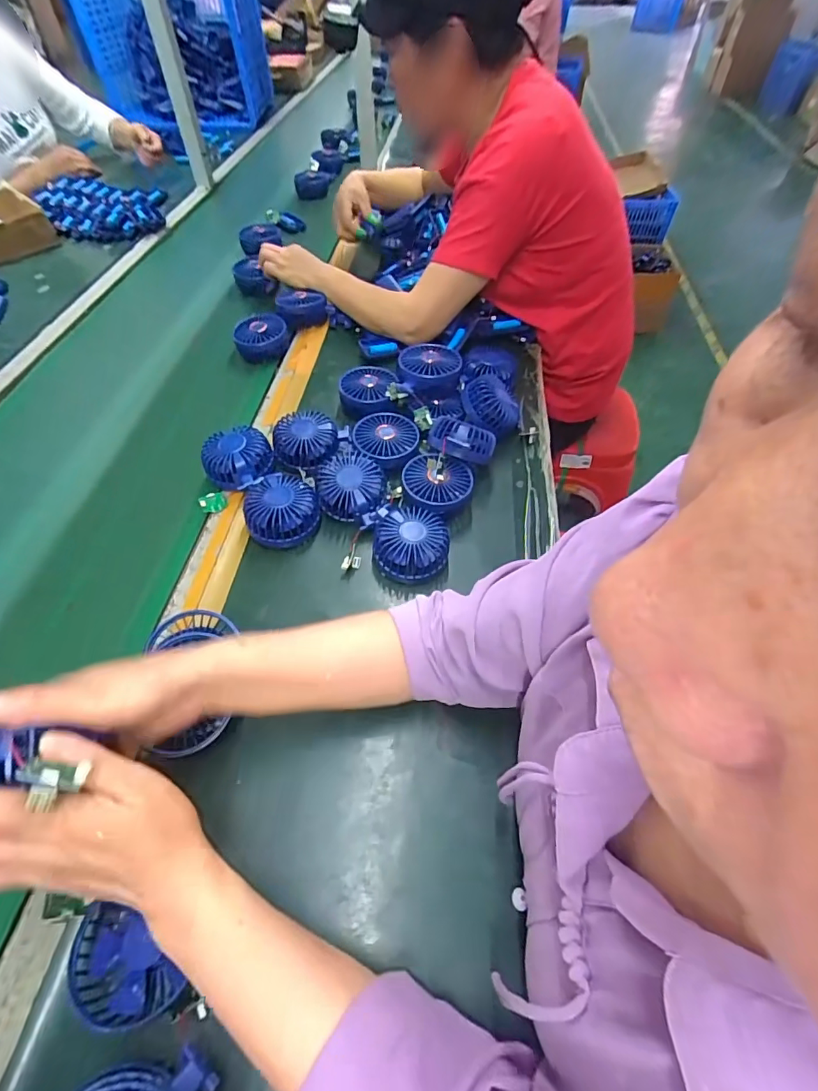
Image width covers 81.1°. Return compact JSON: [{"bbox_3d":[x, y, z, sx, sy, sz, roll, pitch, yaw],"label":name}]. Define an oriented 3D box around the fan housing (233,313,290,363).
[{"bbox_3d":[-0.250,-0.357,0.808,0.086,0.034,0.100,-14,54,-11],"label":"fan housing"}]

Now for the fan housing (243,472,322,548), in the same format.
[{"bbox_3d":[-0.155,-0.045,0.581,0.087,0.039,0.088,0,53,0],"label":"fan housing"}]

